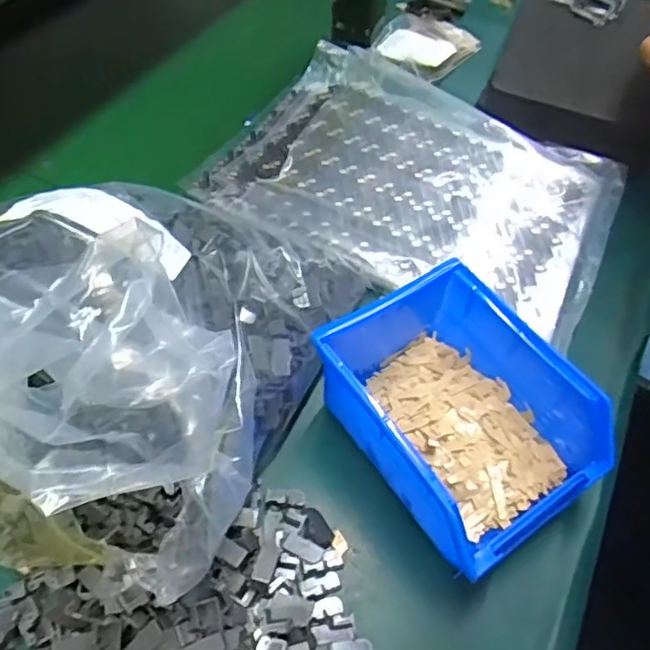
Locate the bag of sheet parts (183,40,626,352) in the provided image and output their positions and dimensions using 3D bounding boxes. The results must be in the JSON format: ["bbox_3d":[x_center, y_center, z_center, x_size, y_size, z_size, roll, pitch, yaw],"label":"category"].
[{"bbox_3d":[0.072,-0.117,0.486,0.297,0.022,0.224,26,59,14],"label":"bag of sheet parts"}]

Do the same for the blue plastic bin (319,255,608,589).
[{"bbox_3d":[0.068,0.042,0.343,0.109,0.062,0.156,-28,62,-22],"label":"blue plastic bin"}]

